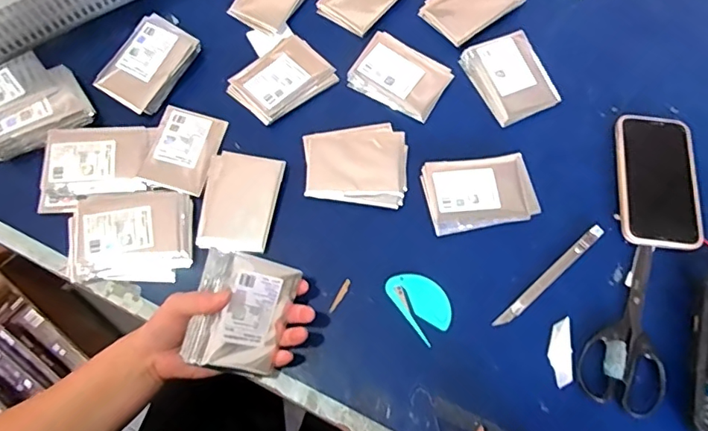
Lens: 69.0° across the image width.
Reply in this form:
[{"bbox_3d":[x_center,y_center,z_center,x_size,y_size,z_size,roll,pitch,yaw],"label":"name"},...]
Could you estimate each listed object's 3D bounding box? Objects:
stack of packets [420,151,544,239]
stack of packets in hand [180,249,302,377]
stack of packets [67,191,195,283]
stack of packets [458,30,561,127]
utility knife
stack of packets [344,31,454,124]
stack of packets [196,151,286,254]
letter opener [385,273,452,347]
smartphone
[{"bbox_3d":[0.134,-0.024,0.546,0.116,0.015,0.075,-9,71,-3],"label":"stack of packets"},{"bbox_3d":[-0.102,0.091,0.474,0.083,0.030,0.105,17,84,-25],"label":"stack of packets in hand"},{"bbox_3d":[-0.230,0.020,0.529,0.125,0.027,0.089,0,71,0],"label":"stack of packets"},{"bbox_3d":[0.181,-0.161,0.595,0.080,0.015,0.101,-25,73,-8],"label":"stack of packets"},{"bbox_3d":[0.199,0.061,0.520,0.151,0.004,0.012,-39,75,-12],"label":"utility knife"},{"bbox_3d":[0.053,-0.162,0.594,0.104,0.016,0.077,30,74,10],"label":"stack of packets"},{"bbox_3d":[-0.122,-0.014,0.549,0.078,0.009,0.107,11,71,4],"label":"stack of packets"},{"bbox_3d":[0.068,0.086,0.516,0.046,0.004,0.070,-35,74,-11],"label":"letter opener"},{"bbox_3d":[0.326,-0.039,0.548,0.085,0.014,0.152,8,71,3],"label":"smartphone"}]

